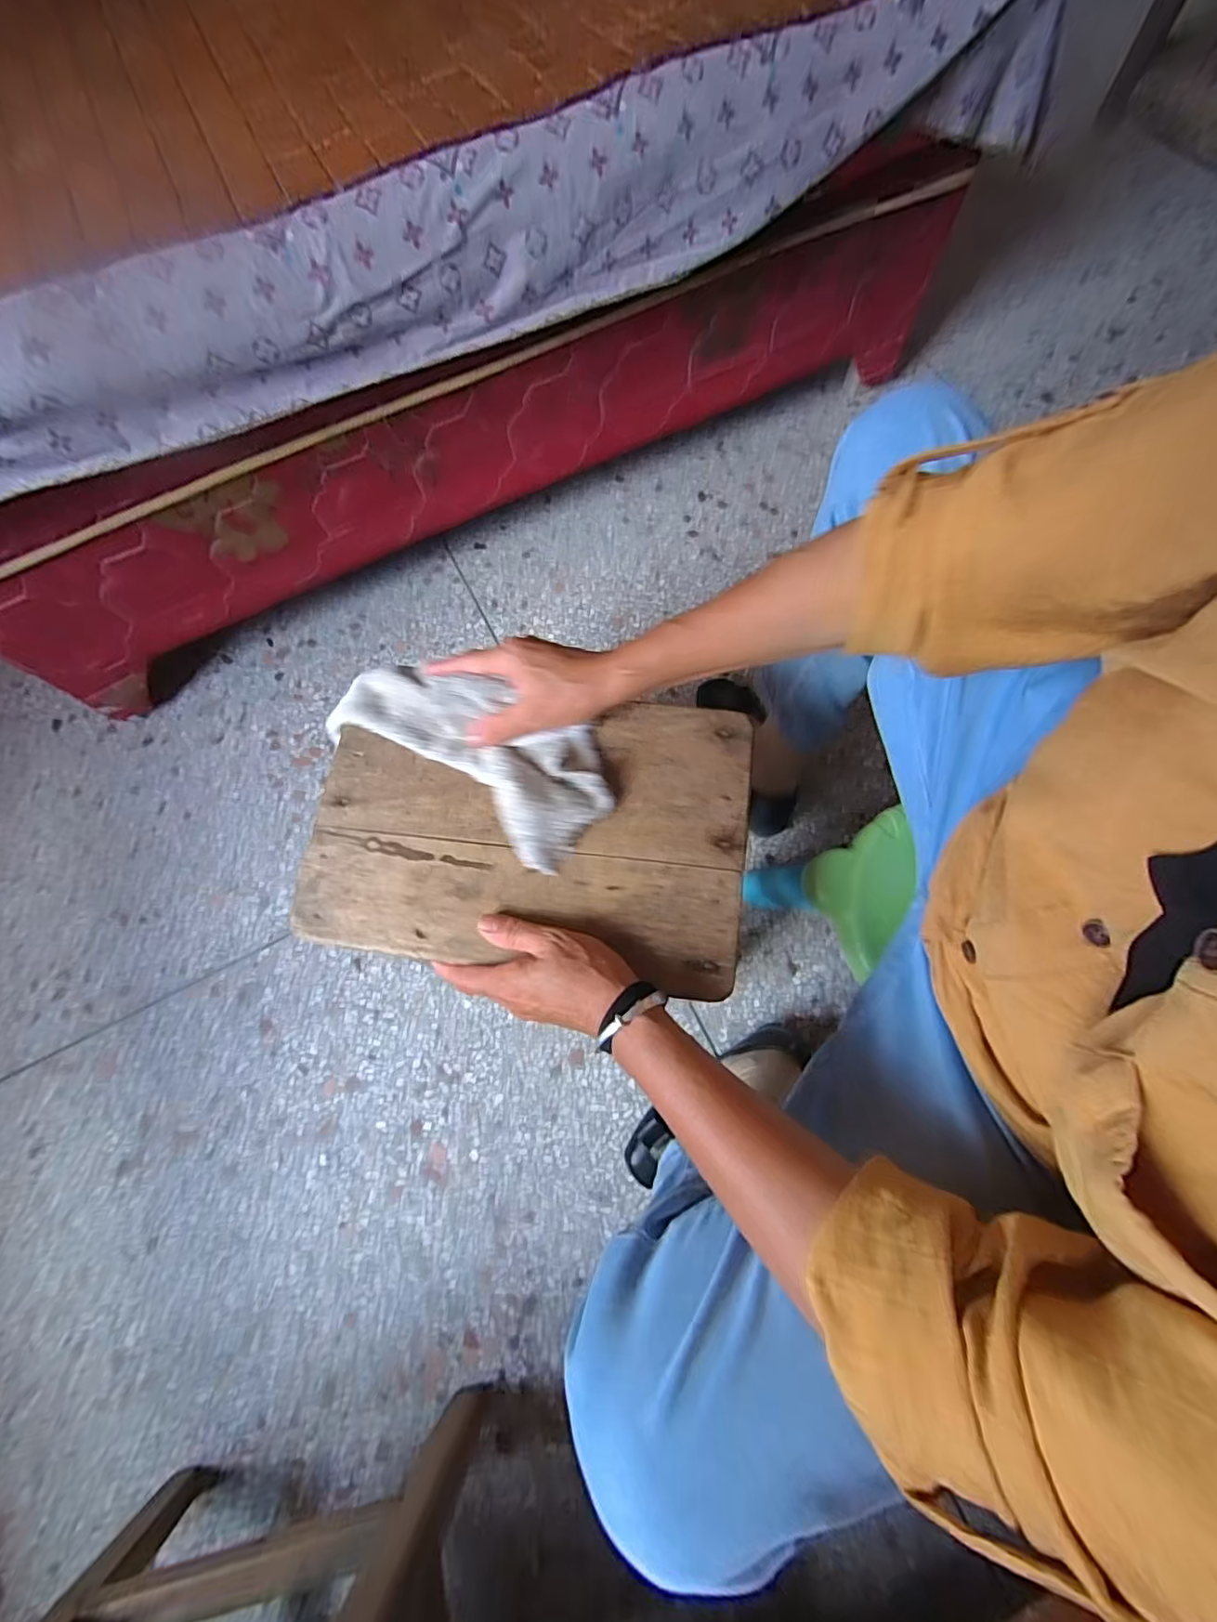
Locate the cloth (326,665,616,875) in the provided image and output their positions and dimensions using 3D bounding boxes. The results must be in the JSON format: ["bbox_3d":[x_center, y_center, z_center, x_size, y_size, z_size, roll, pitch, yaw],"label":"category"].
[{"bbox_3d":[-0.102,-0.050,0.427,0.219,0.033,0.097,29,76,12],"label":"cloth"}]

